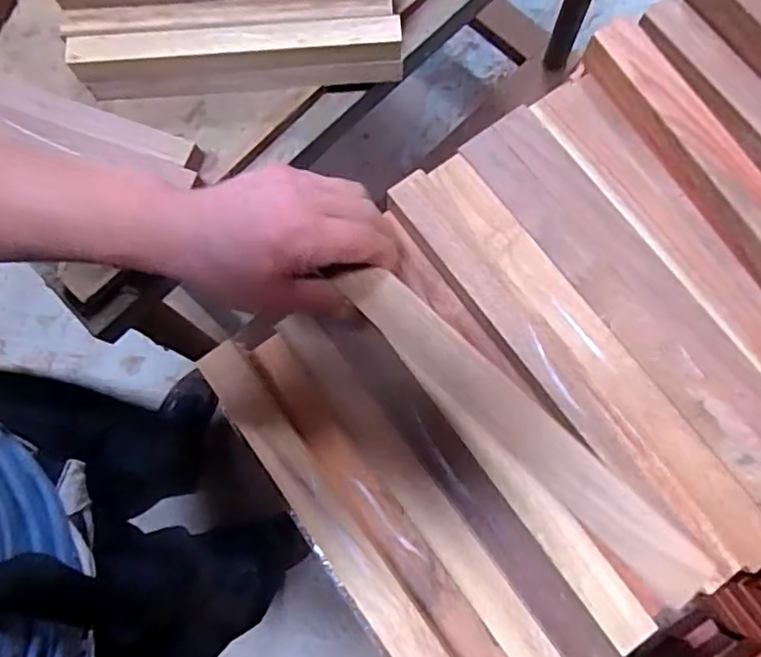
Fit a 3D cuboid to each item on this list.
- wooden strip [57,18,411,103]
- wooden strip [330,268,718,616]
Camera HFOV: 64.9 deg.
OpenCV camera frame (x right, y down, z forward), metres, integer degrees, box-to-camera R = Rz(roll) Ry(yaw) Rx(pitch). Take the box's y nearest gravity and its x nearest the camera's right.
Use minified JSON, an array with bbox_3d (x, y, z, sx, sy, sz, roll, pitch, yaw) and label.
[{"bbox_3d":[-0.143,-0.274,0.608,0.323,0.060,0.032,-4,77,1],"label":"wooden strip"},{"bbox_3d":[0.071,0.049,0.337,0.034,0.016,0.244,-45,71,-8],"label":"wooden strip"}]

